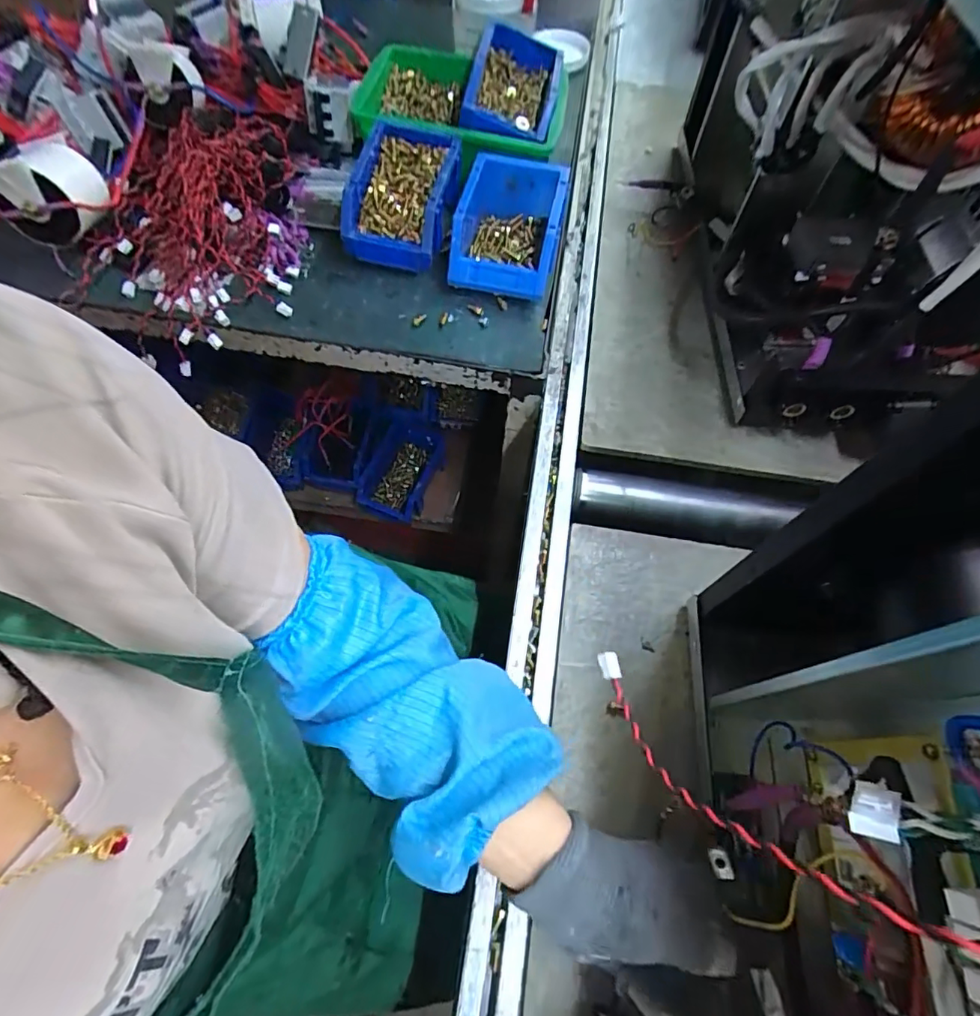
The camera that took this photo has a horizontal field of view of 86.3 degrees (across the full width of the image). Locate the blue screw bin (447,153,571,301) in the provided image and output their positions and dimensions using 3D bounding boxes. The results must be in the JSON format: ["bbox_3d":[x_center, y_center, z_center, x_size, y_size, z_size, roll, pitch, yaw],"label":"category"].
[{"bbox_3d":[0.022,-0.318,0.592,0.113,0.065,0.157,10,64,3],"label":"blue screw bin"}]

